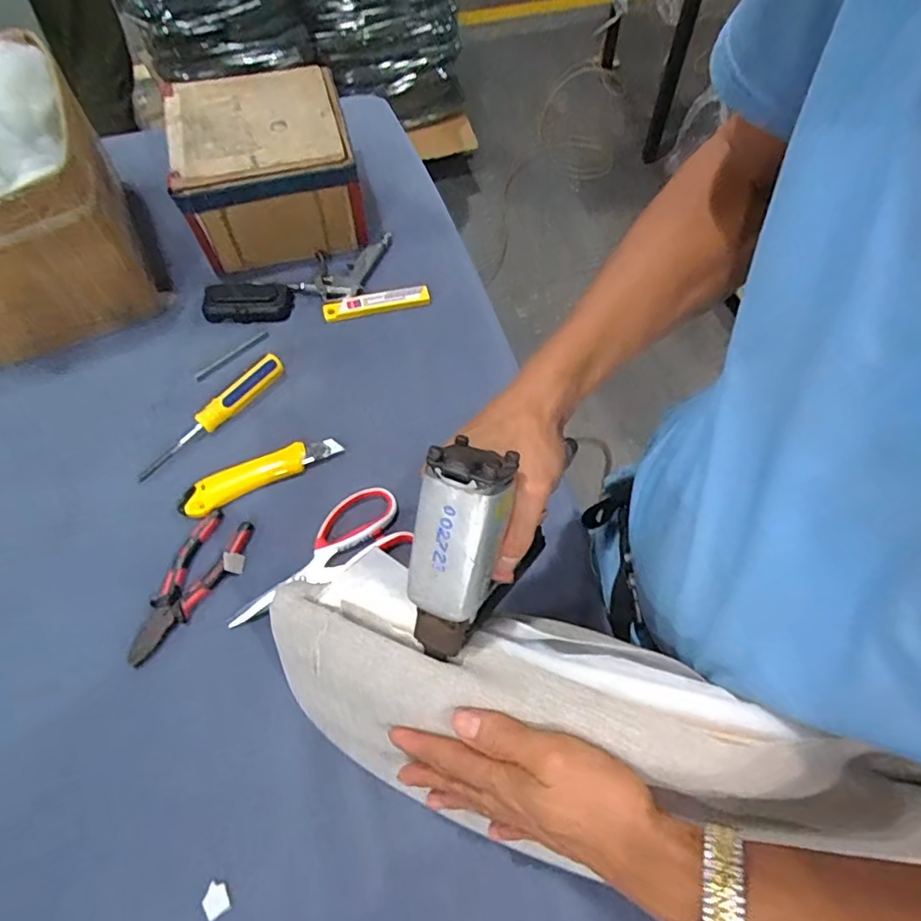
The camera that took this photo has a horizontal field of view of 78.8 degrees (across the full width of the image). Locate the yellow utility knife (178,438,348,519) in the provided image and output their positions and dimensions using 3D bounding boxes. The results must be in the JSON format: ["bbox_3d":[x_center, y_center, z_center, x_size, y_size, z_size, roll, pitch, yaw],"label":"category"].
[{"bbox_3d":[-0.213,0.013,0.596,0.170,0.014,0.034,-24,65,-12],"label":"yellow utility knife"}]

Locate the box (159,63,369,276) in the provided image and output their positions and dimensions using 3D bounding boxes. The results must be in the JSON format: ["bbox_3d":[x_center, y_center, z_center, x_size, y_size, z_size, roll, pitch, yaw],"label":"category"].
[{"bbox_3d":[-0.253,-0.388,0.747,0.212,0.131,0.212,-14,63,-7],"label":"box"}]

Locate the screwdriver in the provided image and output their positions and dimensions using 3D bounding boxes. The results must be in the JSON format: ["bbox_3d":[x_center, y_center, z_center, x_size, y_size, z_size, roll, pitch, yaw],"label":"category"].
[{"bbox_3d":[-0.276,-0.050,0.624,0.028,0.024,0.192,36,68,18],"label":"screwdriver"}]

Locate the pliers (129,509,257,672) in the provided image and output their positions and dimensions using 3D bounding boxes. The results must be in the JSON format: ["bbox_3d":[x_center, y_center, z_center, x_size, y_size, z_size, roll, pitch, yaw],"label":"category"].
[{"bbox_3d":[-0.264,0.121,0.541,0.053,0.012,0.153,22,65,12],"label":"pliers"}]

